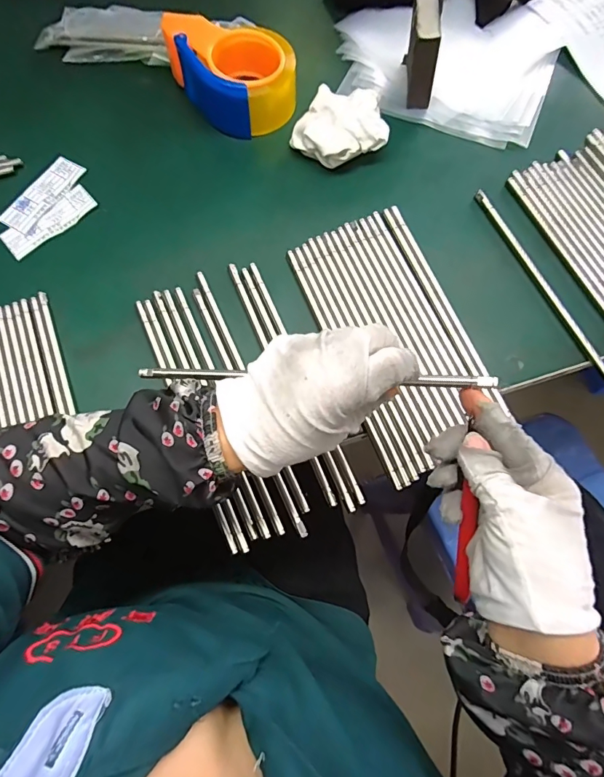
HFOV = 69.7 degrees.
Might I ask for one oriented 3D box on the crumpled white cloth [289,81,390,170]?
[{"bbox_3d":[0.046,-0.275,0.455,0.091,0.032,0.098,26,74,9],"label":"crumpled white cloth"}]

